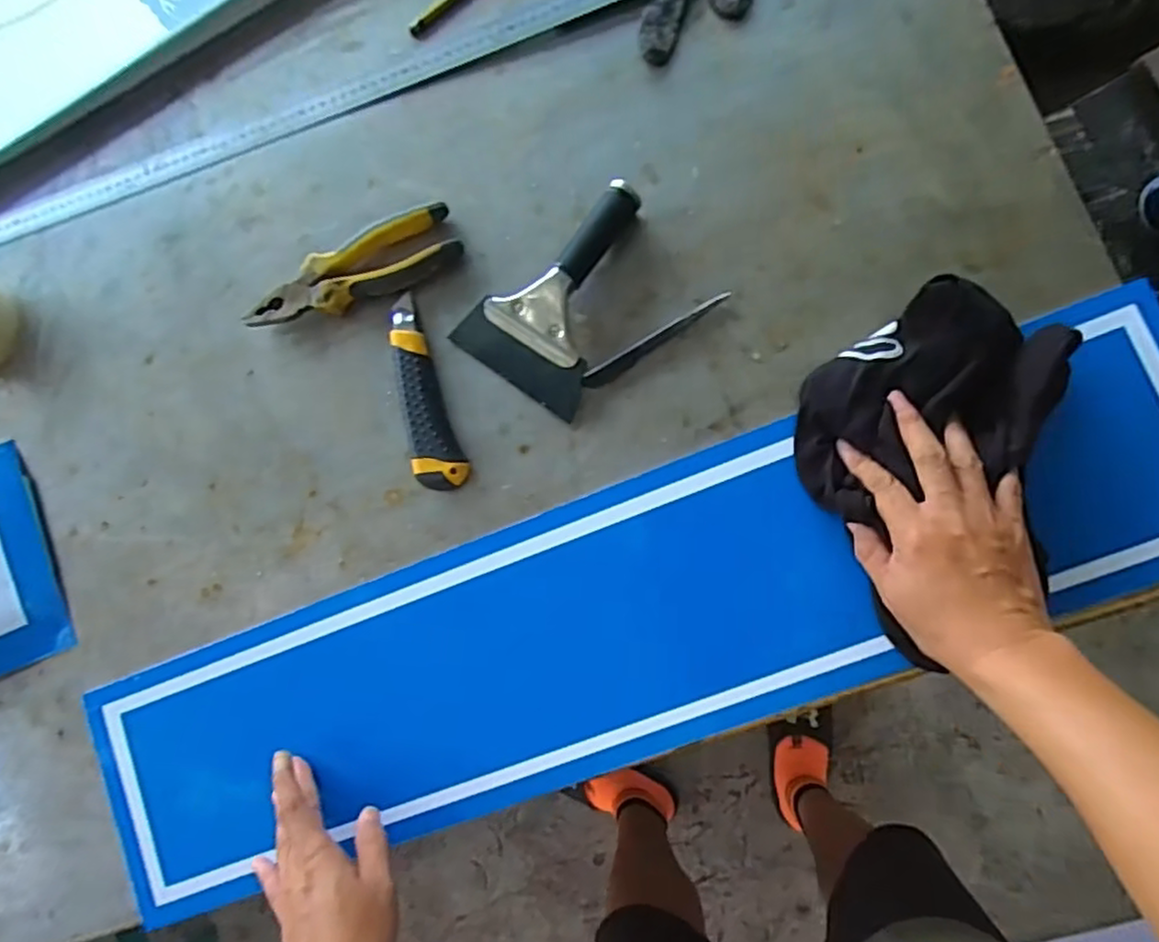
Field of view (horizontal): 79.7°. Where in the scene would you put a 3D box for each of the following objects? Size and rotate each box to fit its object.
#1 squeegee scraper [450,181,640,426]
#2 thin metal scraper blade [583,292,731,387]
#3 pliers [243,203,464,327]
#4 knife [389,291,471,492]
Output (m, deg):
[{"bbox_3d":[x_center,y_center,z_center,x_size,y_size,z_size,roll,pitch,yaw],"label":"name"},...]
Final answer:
[{"bbox_3d":[-0.009,-0.146,0.553,0.115,0.035,0.174,36,91,9],"label":"squeegee scraper"},{"bbox_3d":[0.060,-0.105,0.552,0.131,0.008,0.013,-33,82,4],"label":"thin metal scraper blade"},{"bbox_3d":[-0.192,-0.163,0.586,0.189,0.030,0.052,-22,83,6],"label":"pliers"},{"bbox_3d":[-0.133,-0.062,0.569,0.040,0.018,0.163,-20,83,6],"label":"knife"}]

